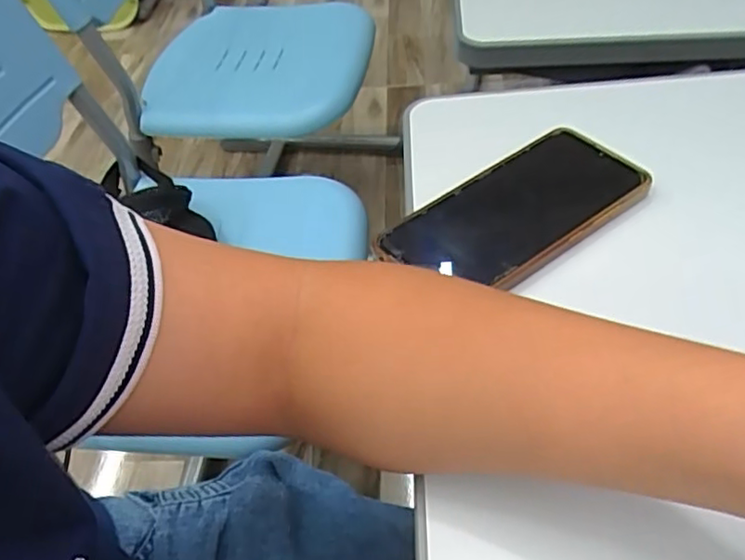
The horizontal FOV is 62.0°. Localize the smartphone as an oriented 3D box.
[{"bbox_3d":[0.083,-0.037,0.361,0.146,0.015,0.075,-32,52,-11],"label":"smartphone"}]

